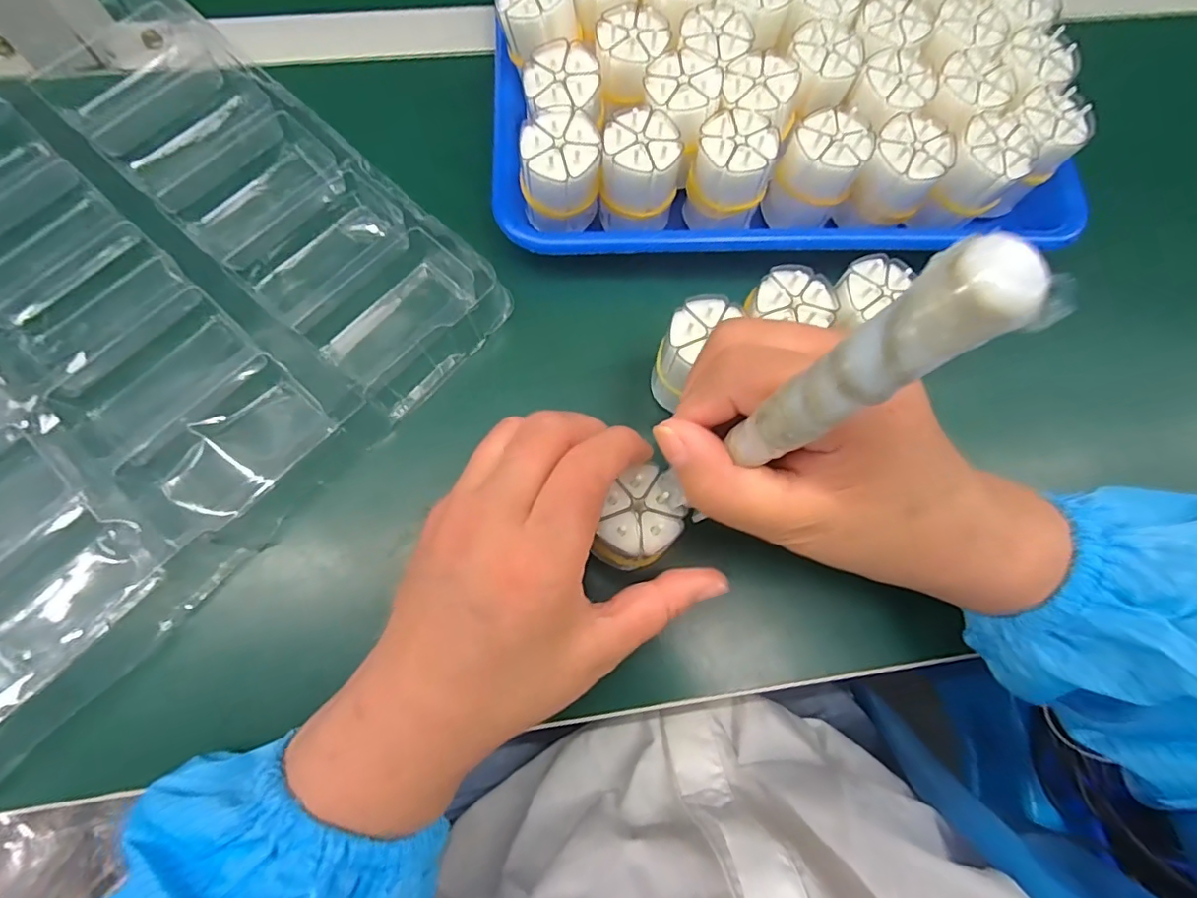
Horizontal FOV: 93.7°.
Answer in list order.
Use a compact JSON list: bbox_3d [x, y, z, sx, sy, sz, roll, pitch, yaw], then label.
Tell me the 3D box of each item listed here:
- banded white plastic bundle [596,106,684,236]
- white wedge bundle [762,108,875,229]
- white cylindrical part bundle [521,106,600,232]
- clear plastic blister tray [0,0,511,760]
[{"bbox_3d":[0.021,-0.142,0.293,0.038,0.054,0.036,1,73,-3],"label":"banded white plastic bundle"},{"bbox_3d":[0.115,-0.147,0.300,0.039,0.053,0.036,1,73,-3],"label":"white wedge bundle"},{"bbox_3d":[-0.020,-0.140,0.289,0.040,0.052,0.037,1,73,-3],"label":"white cylindrical part bundle"},{"bbox_3d":[-0.292,-0.039,0.267,0.295,0.046,0.404,43,76,10],"label":"clear plastic blister tray"}]

